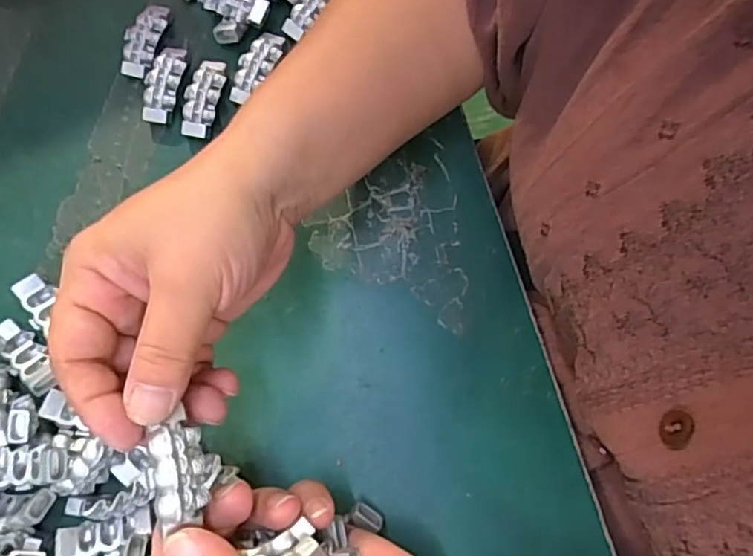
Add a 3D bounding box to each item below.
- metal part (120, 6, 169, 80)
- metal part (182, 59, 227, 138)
[{"bbox_3d":[-0.139,-0.143,0.355,0.018,0.013,0.047,13,75,6],"label":"metal part"},{"bbox_3d":[-0.100,-0.104,0.344,0.019,0.013,0.047,12,75,5],"label":"metal part"}]

